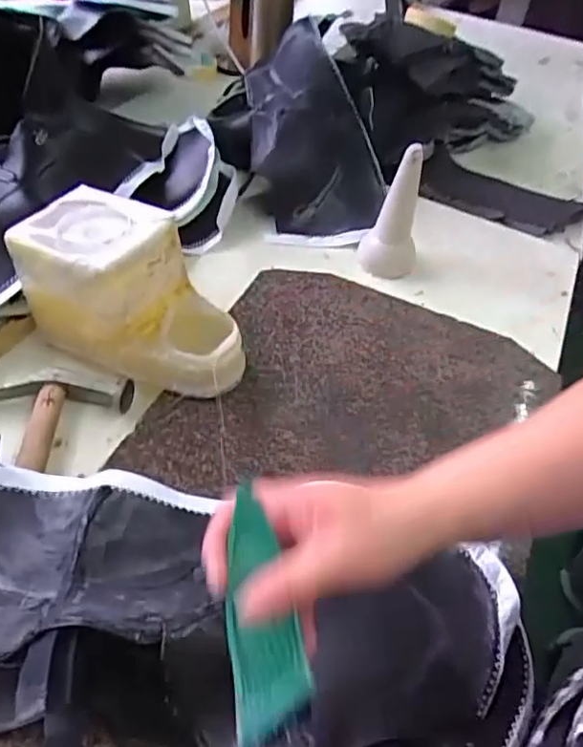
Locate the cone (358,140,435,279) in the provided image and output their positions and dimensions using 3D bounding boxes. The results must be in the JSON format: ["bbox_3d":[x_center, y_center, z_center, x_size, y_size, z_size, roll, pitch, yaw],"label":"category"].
[{"bbox_3d":[0.123,-0.191,0.661,0.064,0.129,0.058,13,49,5],"label":"cone"}]

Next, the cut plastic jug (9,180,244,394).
[{"bbox_3d":[-0.136,-0.069,0.525,0.200,0.119,0.104,27,51,17],"label":"cut plastic jug"}]

